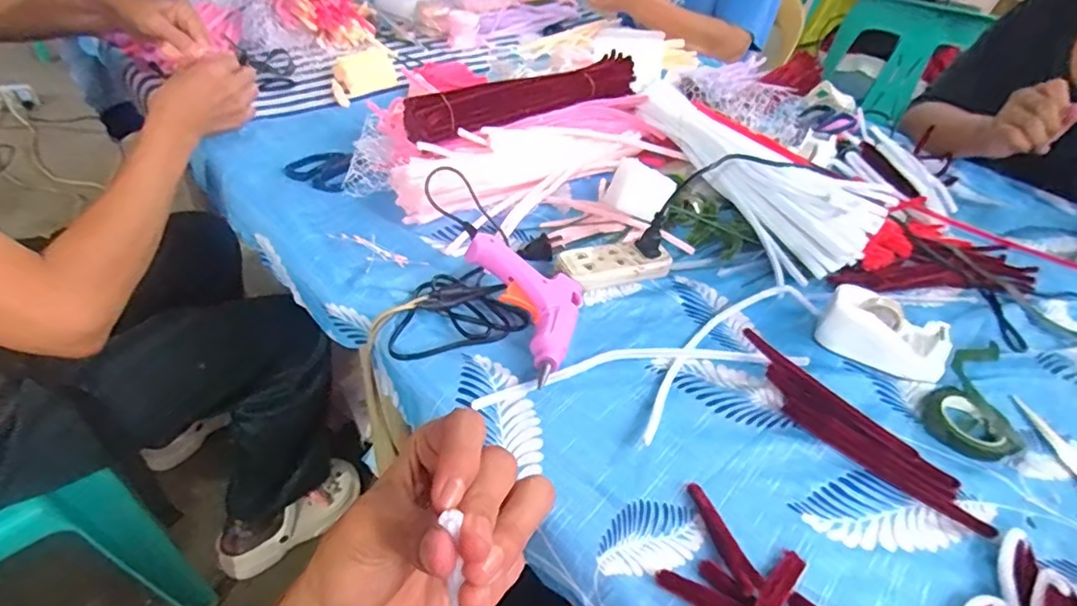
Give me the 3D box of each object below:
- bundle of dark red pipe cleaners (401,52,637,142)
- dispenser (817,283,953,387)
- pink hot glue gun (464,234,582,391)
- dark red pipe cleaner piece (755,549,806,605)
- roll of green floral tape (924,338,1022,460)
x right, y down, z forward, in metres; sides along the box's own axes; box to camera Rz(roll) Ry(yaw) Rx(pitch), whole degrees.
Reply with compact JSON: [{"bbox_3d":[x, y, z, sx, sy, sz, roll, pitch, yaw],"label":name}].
[{"bbox_3d":[-0.005,-0.240,0.657,0.316,0.036,0.052,-23,50,-29],"label":"bundle of dark red pipe cleaners"},{"bbox_3d":[0.305,0.028,0.501,0.101,0.038,0.055,28,46,21],"label":"dispenser"},{"bbox_3d":[0.004,-0.005,0.475,0.086,0.021,0.128,-13,61,-41],"label":"pink hot glue gun"},{"bbox_3d":[0.135,0.166,0.324,0.013,0.006,0.076,36,37,28],"label":"dark red pipe cleaner piece"},{"bbox_3d":[0.369,0.078,0.469,0.142,0.015,0.065,-30,54,-34],"label":"roll of green floral tape"}]

